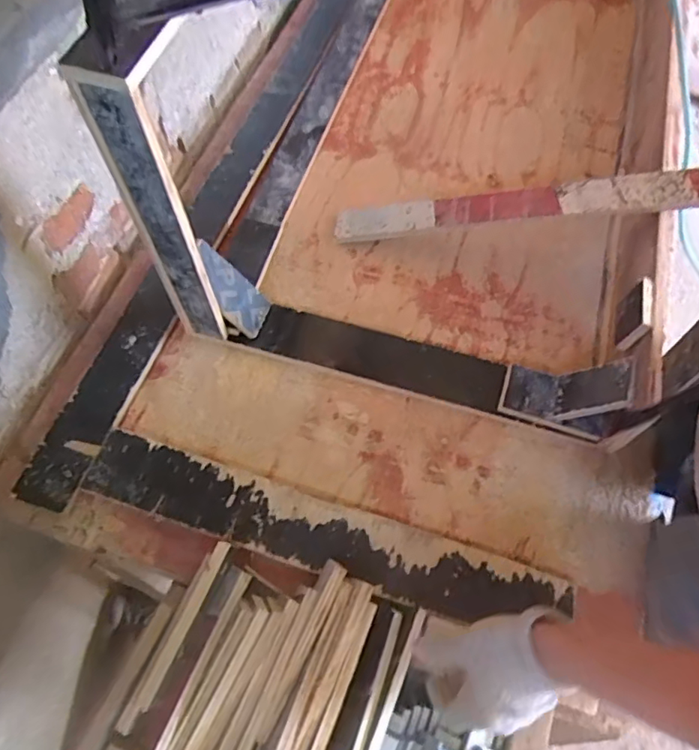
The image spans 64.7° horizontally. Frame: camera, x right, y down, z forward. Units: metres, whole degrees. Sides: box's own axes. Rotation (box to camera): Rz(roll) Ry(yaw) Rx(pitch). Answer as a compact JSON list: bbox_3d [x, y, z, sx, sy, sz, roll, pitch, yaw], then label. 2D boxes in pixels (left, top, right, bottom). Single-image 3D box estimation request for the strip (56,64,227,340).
[{"bbox_3d":[-0.198,-0.150,0.587,0.067,0.374,0.014,18,64,9],"label":"strip"}]

